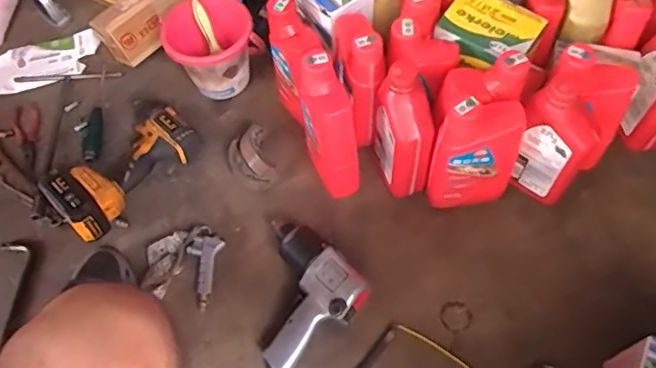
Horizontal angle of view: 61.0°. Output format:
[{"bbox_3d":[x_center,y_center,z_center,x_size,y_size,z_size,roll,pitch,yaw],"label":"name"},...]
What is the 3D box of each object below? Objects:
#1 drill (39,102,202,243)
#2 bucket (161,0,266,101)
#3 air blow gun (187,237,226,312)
[{"bbox_3d":[-0.324,-0.029,0.887,0.117,0.076,0.247,31,66,19],"label":"drill"},{"bbox_3d":[-0.196,-0.231,0.968,0.150,0.118,0.142,-18,61,-7],"label":"bucket"},{"bbox_3d":[-0.192,0.130,0.838,0.046,0.019,0.112,6,61,6],"label":"air blow gun"}]

